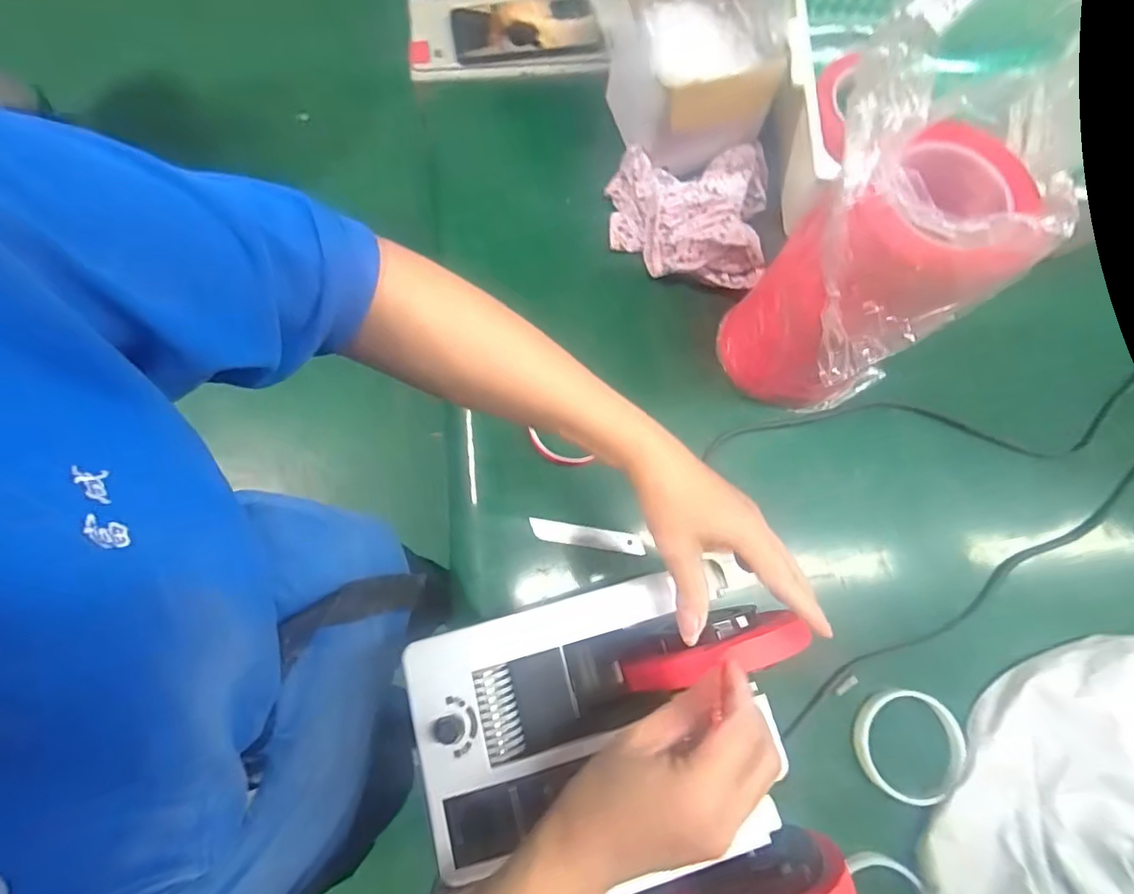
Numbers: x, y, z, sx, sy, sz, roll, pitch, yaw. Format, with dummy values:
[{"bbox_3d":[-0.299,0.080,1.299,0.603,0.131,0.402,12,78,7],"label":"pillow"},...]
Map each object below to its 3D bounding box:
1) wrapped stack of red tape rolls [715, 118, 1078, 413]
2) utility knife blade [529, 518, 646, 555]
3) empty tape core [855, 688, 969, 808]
[{"bbox_3d":[0.220,-0.105,0.433,0.126,0.252,0.099,-20,77,-7],"label":"wrapped stack of red tape rolls"},{"bbox_3d":[0.018,0.080,0.507,0.102,0.005,0.018,9,75,-4],"label":"utility knife blade"},{"bbox_3d":[0.279,0.245,0.460,0.080,0.020,0.084,0,75,-1],"label":"empty tape core"}]

